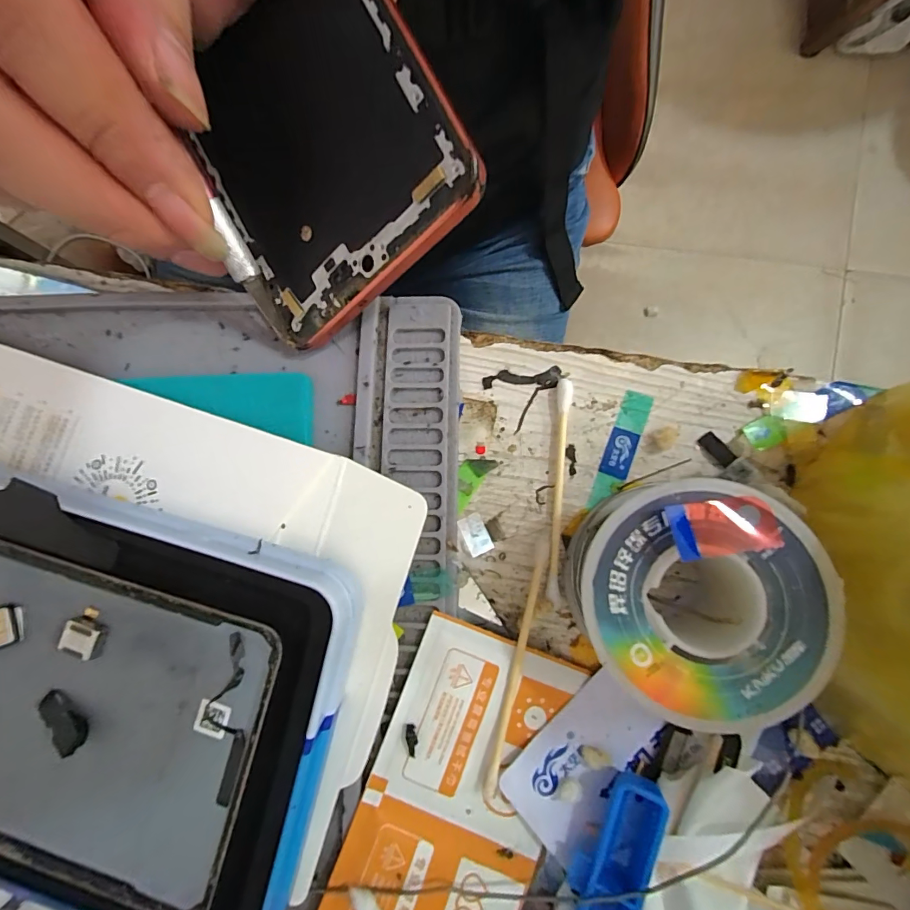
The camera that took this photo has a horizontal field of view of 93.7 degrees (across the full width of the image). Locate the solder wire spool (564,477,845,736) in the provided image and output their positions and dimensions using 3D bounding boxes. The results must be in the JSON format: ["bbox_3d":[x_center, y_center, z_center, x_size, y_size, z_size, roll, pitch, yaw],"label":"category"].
[{"bbox_3d":[0.056,0.035,0.108,0.053,0.035,0.051,0,85,5],"label":"solder wire spool"}]

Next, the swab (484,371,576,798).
[{"bbox_3d":[0.025,0.036,0.124,0.011,0.005,0.119,12,80,3],"label":"swab"}]

